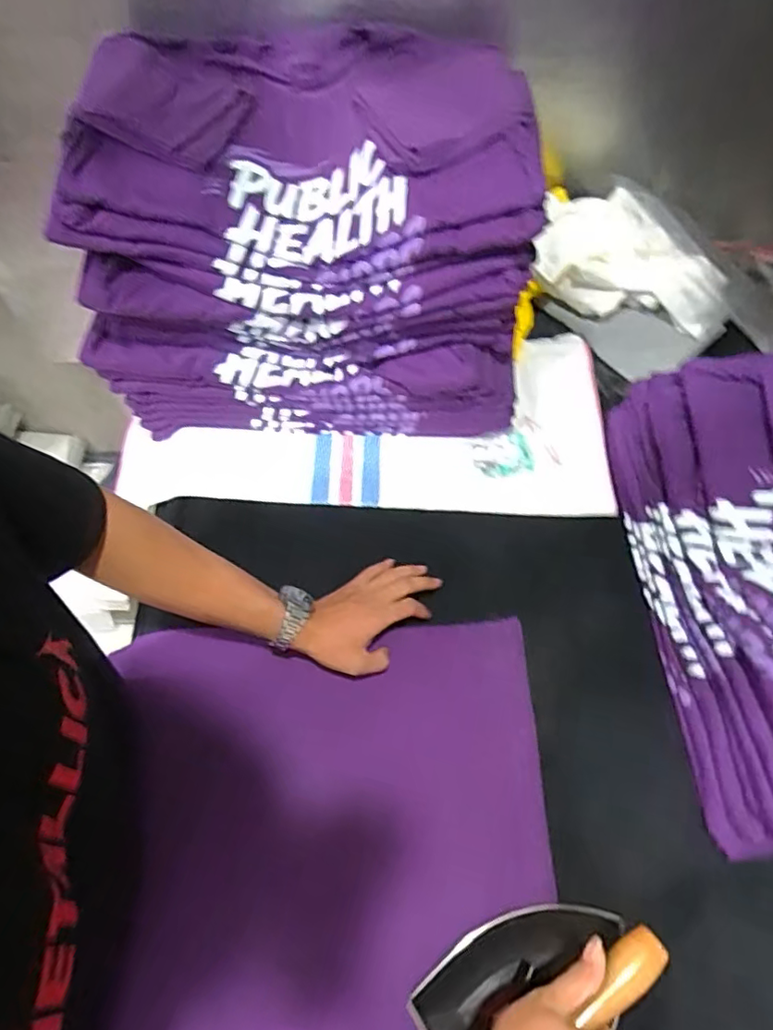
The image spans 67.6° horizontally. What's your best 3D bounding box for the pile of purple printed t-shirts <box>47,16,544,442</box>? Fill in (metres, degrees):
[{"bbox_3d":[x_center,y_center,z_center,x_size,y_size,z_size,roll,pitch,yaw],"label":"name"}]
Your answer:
[{"bbox_3d":[-0.092,-0.354,0.755,0.501,0.352,0.351,3,60,-1],"label":"pile of purple printed t-shirts"}]

